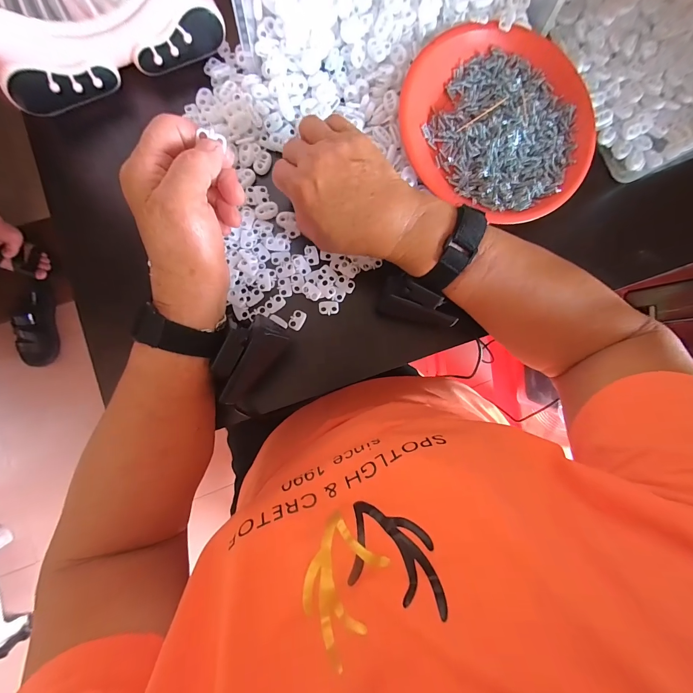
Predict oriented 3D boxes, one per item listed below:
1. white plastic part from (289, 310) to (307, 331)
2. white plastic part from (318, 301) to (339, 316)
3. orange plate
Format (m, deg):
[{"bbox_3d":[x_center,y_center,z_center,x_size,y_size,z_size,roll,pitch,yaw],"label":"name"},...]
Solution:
[{"bbox_3d":[-0.047,-0.026,0.307,0.013,0.004,0.019,25,82,-2],"label":"white plastic part"},{"bbox_3d":[-0.017,-0.037,0.311,0.019,0.004,0.013,-5,84,-6],"label":"white plastic part"},{"bbox_3d":[0.152,-0.226,0.324,0.188,0.031,0.181,1,84,-5],"label":"orange plate"}]

